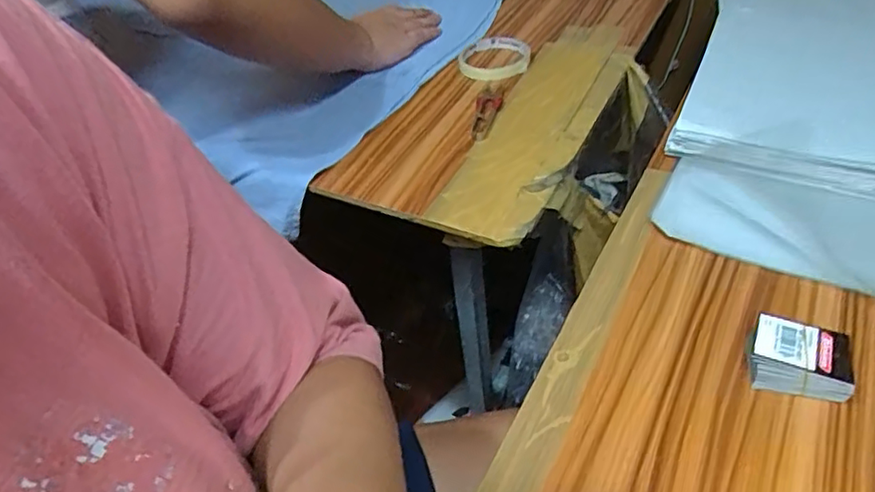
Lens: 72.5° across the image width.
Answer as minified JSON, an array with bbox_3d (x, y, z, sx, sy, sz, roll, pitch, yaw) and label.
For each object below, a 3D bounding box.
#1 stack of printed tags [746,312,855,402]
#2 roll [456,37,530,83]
[{"bbox_3d":[0.220,0.070,0.368,0.054,0.030,0.039,10,45,18],"label":"stack of printed tags"},{"bbox_3d":[0.067,-0.221,0.703,0.082,0.024,0.082,-4,43,4],"label":"roll"}]

